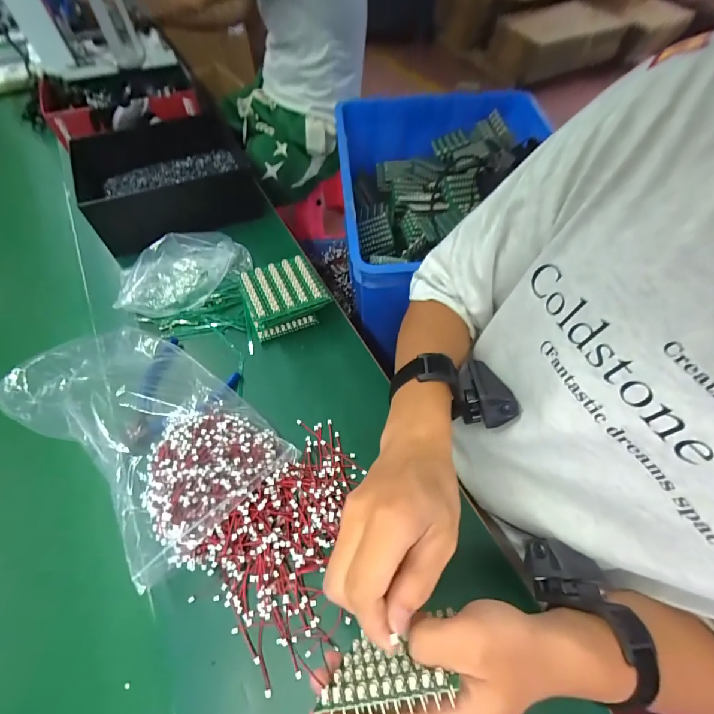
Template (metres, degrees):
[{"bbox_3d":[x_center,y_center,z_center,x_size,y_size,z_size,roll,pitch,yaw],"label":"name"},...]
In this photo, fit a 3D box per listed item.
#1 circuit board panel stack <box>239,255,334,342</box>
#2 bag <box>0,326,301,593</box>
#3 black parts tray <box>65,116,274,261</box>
[{"bbox_3d":[-0.091,-0.079,0.459,0.098,0.044,0.082,-20,61,-12],"label":"circuit board panel stack"},{"bbox_3d":[-0.193,0.061,0.333,0.226,0.113,0.158,38,66,20],"label":"bag"},{"bbox_3d":[-0.301,-0.290,0.568,0.229,0.082,0.222,-25,62,-15],"label":"black parts tray"}]

